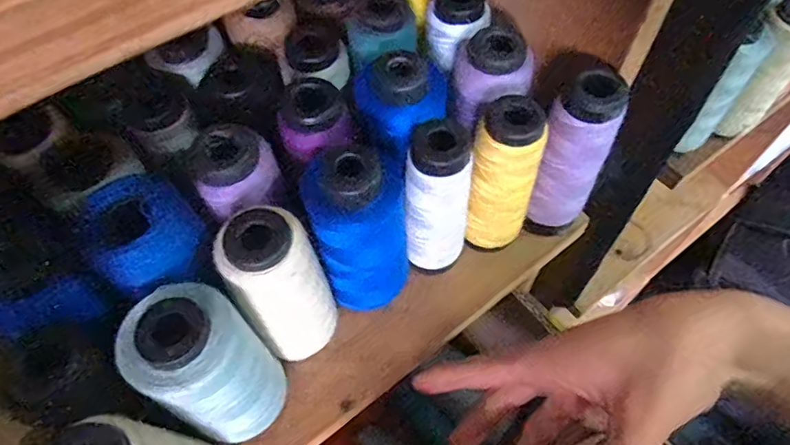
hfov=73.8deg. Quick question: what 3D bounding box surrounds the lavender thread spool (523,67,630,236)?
[{"bbox_3d":[0.102,-0.033,0.312,0.036,0.118,0.031,17,61,11],"label":"lavender thread spool"}]

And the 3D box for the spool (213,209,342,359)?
[{"bbox_3d":[-0.057,0.035,0.272,0.042,0.101,0.038,-31,64,-17],"label":"spool"}]

